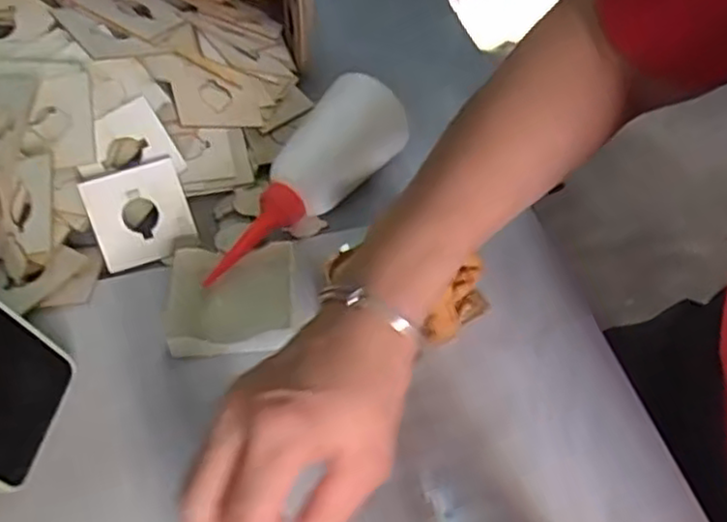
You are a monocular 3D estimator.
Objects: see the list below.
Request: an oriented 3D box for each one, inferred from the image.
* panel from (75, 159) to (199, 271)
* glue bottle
[{"bbox_3d":[-0.149,-0.031,0.475,0.063,0.062,0.010,-19,12,-13],"label":"panel"},{"bbox_3d":[-0.039,-0.050,0.474,0.049,0.047,0.178,33,72,27],"label":"glue bottle"}]

